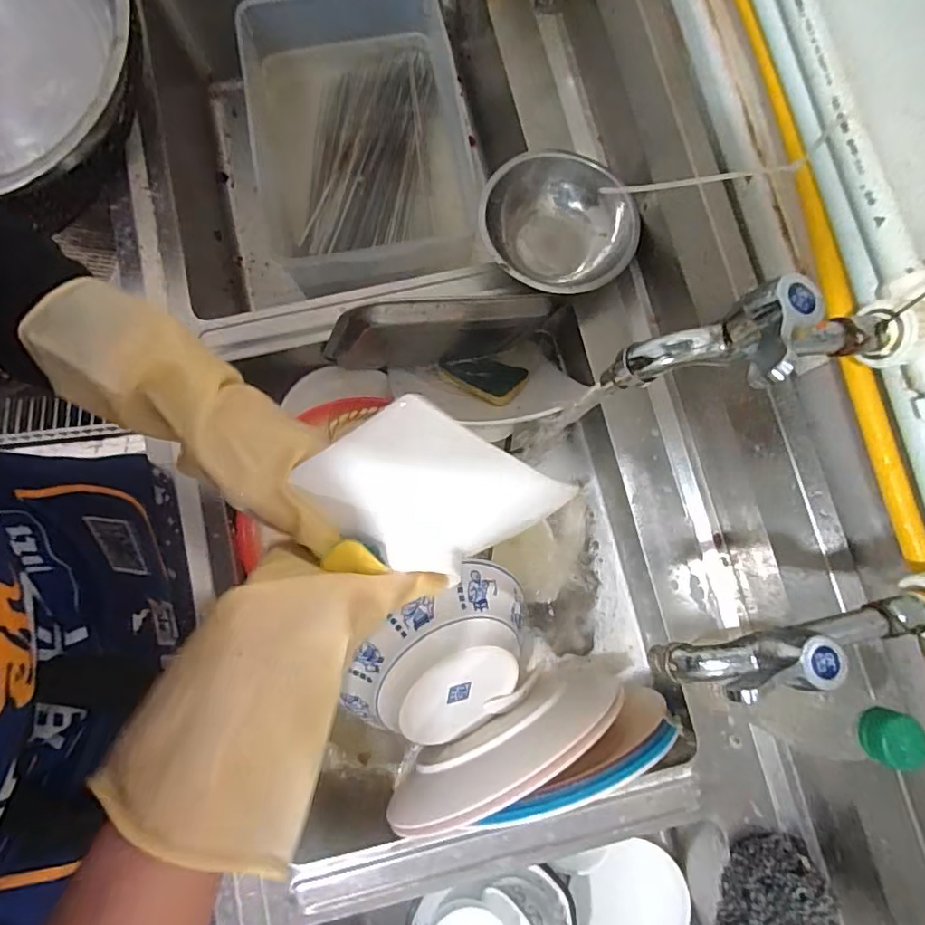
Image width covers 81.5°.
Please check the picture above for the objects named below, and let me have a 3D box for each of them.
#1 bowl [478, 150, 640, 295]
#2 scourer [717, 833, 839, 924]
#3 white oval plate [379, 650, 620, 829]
[{"bbox_3d":[0.098,-0.247,0.576,0.151,0.057,0.159,0,80,0],"label":"bowl"},{"bbox_3d":[0.276,0.401,0.477,0.080,0.048,0.114,9,80,1],"label":"scourer"},{"bbox_3d":[0.043,0.272,0.532,0.259,0.164,0.042,-25,81,-5],"label":"white oval plate"}]

